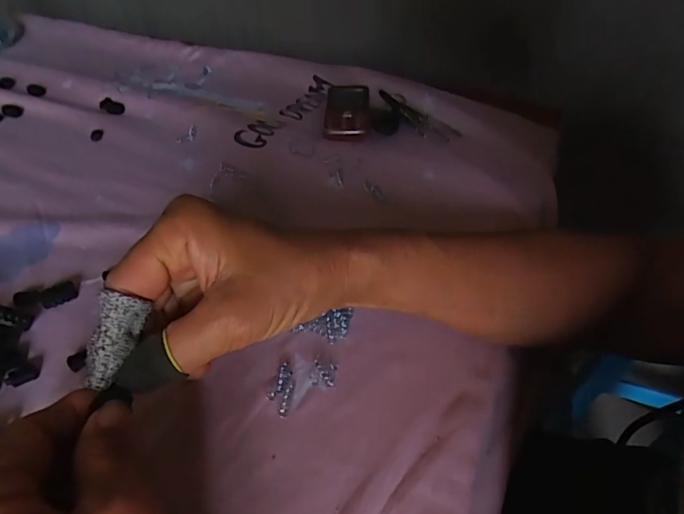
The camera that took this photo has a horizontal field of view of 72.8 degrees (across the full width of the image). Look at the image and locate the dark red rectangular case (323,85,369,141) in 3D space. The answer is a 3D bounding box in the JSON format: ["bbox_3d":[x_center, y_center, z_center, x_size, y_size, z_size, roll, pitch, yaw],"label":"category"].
[{"bbox_3d":[0.006,-0.174,0.550,0.050,0.018,0.124,2,41,0],"label":"dark red rectangular case"}]

